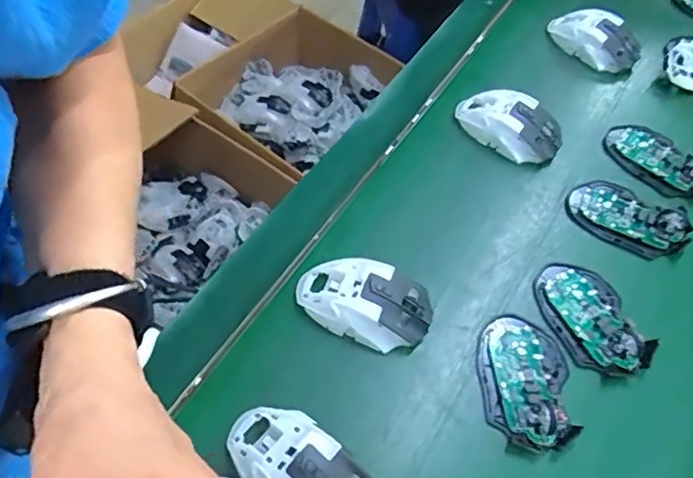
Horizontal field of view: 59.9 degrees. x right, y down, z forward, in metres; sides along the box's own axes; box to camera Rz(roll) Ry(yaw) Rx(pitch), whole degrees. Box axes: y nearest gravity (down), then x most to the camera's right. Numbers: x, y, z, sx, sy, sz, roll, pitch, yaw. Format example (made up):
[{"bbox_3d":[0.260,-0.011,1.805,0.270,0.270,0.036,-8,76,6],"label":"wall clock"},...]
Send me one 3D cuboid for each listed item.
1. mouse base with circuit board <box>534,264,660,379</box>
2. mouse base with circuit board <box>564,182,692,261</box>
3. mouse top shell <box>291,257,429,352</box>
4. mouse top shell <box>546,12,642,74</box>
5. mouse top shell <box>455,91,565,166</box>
[{"bbox_3d":[0.213,0.066,0.525,0.071,0.022,0.109,-15,57,-14],"label":"mouse base with circuit board"},{"bbox_3d":[0.278,-0.025,0.592,0.111,0.027,0.067,39,61,21],"label":"mouse base with circuit board"},{"bbox_3d":[0.016,0.050,0.513,0.116,0.037,0.069,22,57,10],"label":"mouse top shell"},{"bbox_3d":[0.308,-0.251,0.746,0.071,0.035,0.110,-35,65,-25],"label":"mouse top shell"},{"bbox_3d":[0.175,-0.125,0.648,0.118,0.037,0.064,33,60,16],"label":"mouse top shell"}]

